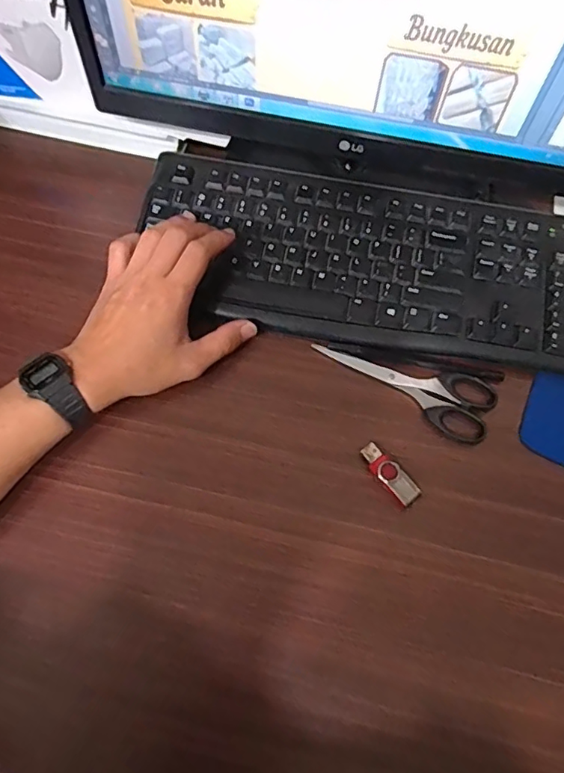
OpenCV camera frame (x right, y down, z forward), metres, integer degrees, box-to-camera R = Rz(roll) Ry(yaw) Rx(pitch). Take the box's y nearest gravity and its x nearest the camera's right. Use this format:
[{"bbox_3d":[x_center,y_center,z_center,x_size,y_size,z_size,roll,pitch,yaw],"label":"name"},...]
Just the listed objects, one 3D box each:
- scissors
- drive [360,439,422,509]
[{"bbox_3d":[0.106,-0.011,0.425,0.149,0.004,0.055,35,75,11],"label":"scissors"},{"bbox_3d":[0.081,0.065,0.389,0.018,0.006,0.052,-40,76,-12],"label":"drive"}]

